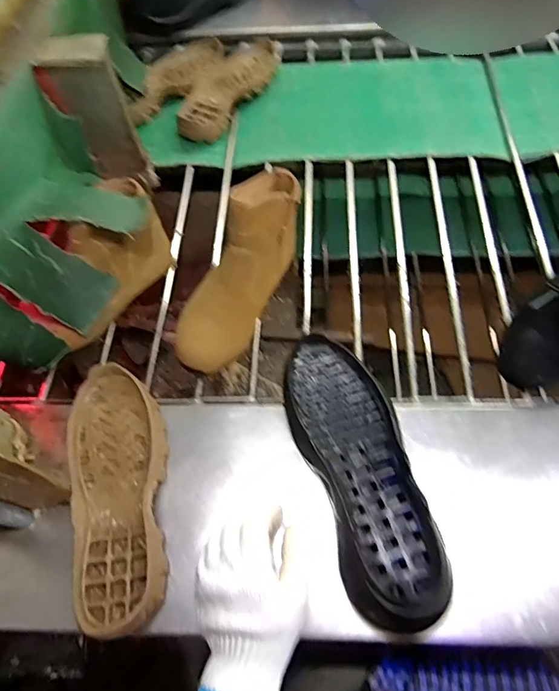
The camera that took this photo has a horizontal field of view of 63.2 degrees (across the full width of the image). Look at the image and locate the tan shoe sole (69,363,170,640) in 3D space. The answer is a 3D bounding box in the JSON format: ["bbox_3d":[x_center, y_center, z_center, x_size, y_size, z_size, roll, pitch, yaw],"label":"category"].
[{"bbox_3d":[-0.174,0.147,0.491,0.108,0.045,0.285,-15,64,-5],"label":"tan shoe sole"}]

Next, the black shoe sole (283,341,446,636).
[{"bbox_3d":[0.087,0.125,0.485,0.110,0.060,0.302,-17,64,-6],"label":"black shoe sole"}]

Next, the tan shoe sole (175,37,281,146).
[{"bbox_3d":[-0.097,-0.490,0.863,0.118,0.036,0.295,27,68,15],"label":"tan shoe sole"}]

